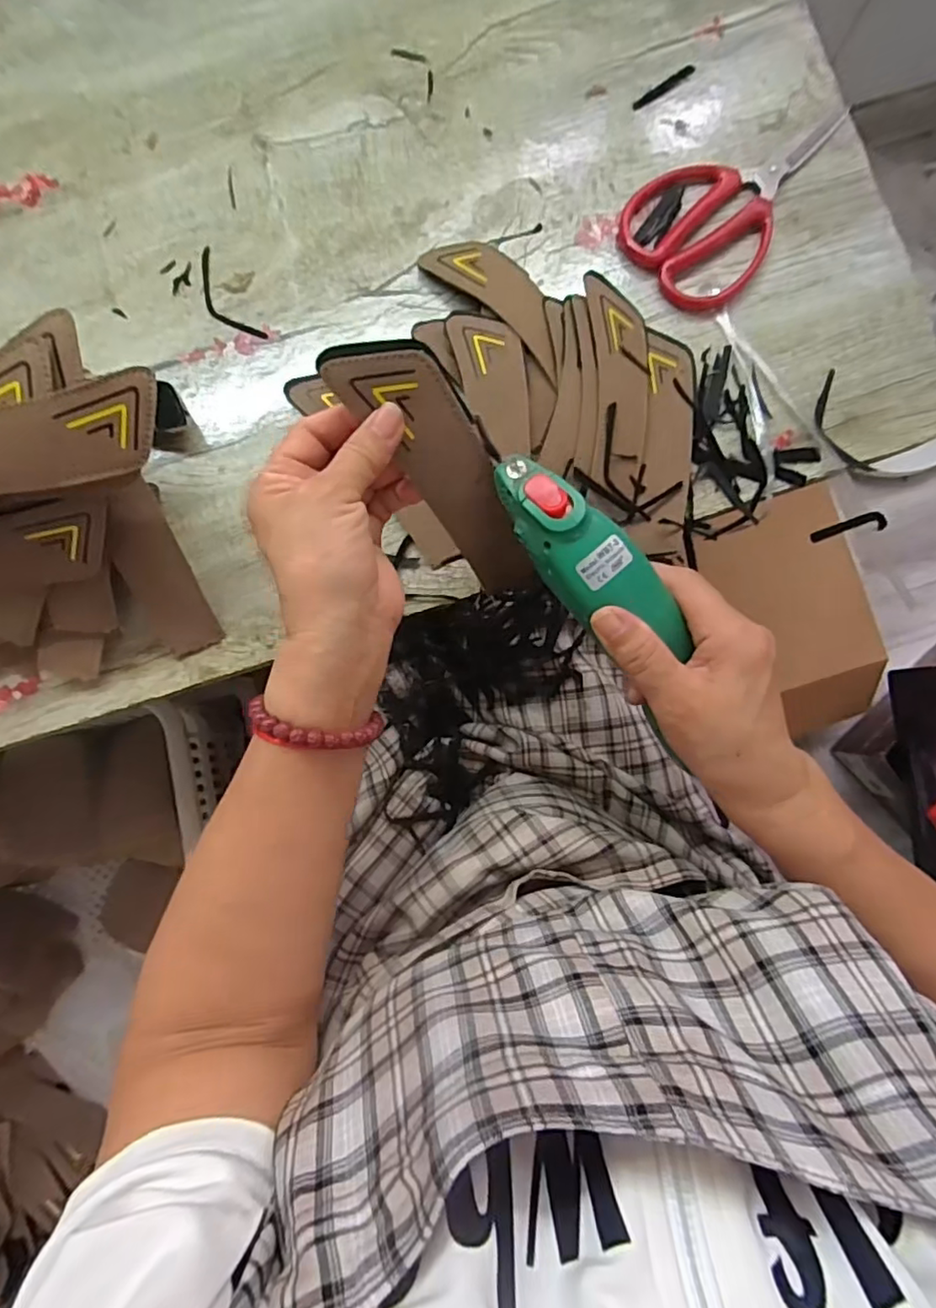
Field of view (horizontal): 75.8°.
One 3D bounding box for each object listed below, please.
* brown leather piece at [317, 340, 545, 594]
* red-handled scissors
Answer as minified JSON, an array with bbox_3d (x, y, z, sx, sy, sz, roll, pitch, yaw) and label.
[{"bbox_3d":[-0.005,-0.089,0.307,0.045,0.007,0.157,-25,128,21],"label":"brown leather piece"},{"bbox_3d":[0.188,-0.331,0.428,0.099,0.008,0.182,39,85,2],"label":"red-handled scissors"}]

